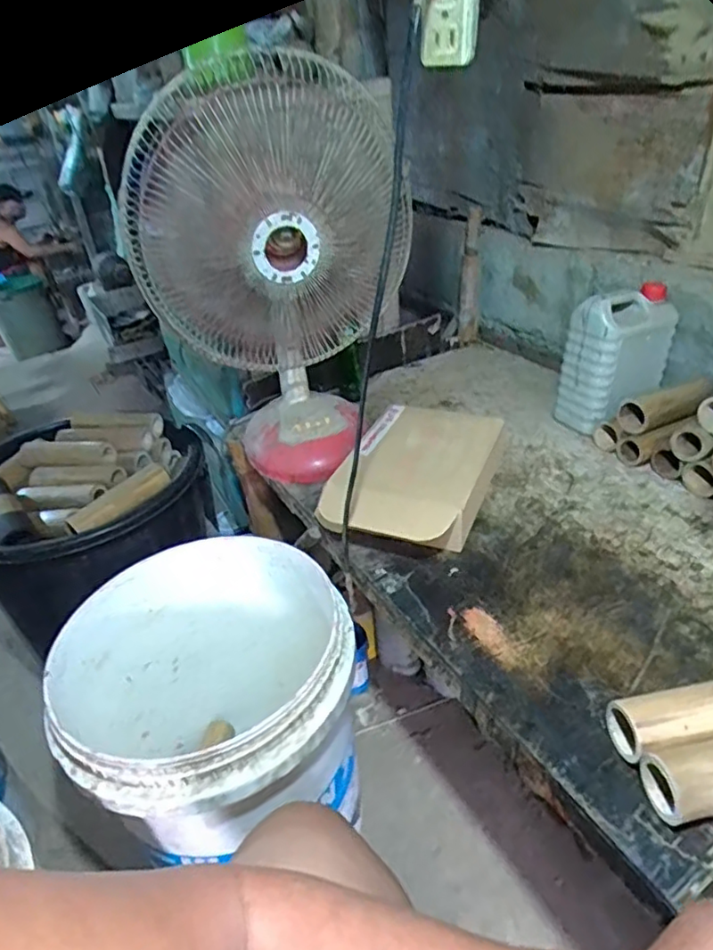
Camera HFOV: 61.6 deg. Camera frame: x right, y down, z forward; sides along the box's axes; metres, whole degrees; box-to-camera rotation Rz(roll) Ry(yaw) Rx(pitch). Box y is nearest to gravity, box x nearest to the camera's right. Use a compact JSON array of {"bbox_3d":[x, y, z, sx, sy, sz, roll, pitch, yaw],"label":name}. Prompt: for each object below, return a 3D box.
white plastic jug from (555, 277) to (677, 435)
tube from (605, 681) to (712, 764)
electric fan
[{"bbox_3d":[0.456,-0.199,1.047,0.170,0.230,0.100,-20,35,-24],"label":"white plastic jug"},{"bbox_3d":[0.337,0.231,0.567,0.180,0.052,0.055,-7,32,-5],"label":"tube"},{"bbox_3d":[-0.128,-0.261,0.895,0.337,0.566,0.236,-26,38,-31],"label":"electric fan"}]

